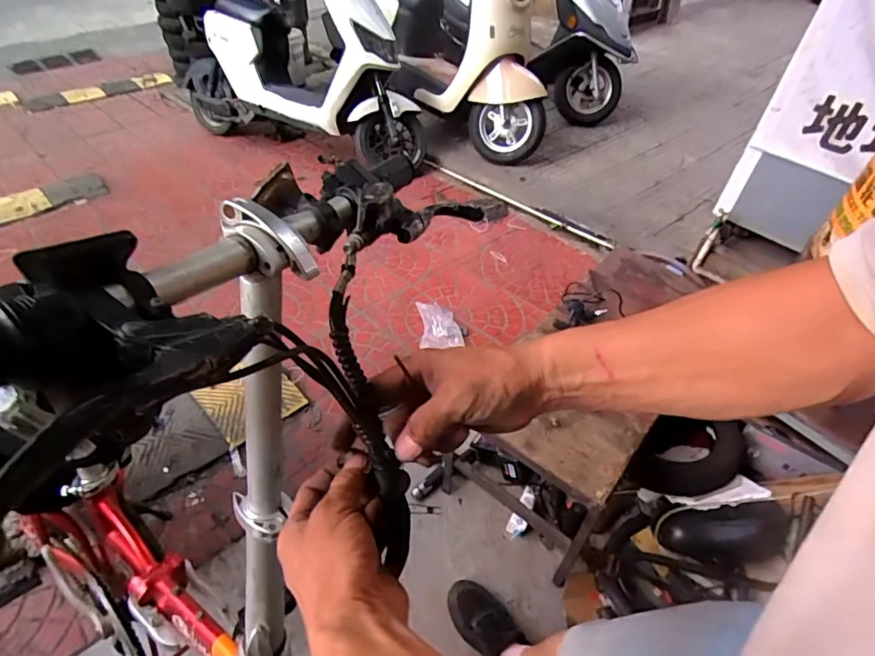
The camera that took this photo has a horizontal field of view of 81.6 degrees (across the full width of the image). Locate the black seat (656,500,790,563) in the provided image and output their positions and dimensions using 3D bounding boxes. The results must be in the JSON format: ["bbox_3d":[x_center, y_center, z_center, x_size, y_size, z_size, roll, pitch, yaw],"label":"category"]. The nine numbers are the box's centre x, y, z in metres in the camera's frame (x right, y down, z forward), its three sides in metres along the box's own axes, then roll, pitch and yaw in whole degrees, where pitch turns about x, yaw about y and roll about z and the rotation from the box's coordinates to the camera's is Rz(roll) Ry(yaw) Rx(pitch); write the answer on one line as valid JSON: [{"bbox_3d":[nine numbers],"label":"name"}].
[{"bbox_3d":[0.666,0.477,1.189,0.283,0.052,0.121,-12,42,15],"label":"black seat"}]

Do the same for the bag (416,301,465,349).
[{"bbox_3d":[0.007,-0.017,1.750,0.142,0.068,0.186,-3,46,-9],"label":"bag"}]

